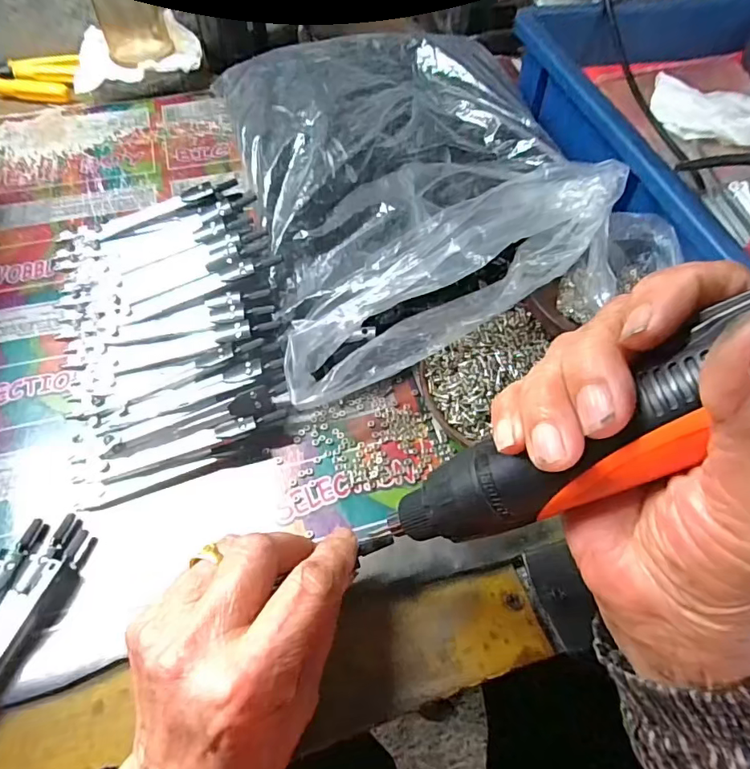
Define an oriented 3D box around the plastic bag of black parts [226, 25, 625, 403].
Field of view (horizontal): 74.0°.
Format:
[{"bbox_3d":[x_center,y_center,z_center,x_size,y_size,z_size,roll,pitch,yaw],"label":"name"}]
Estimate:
[{"bbox_3d":[0.014,-0.149,0.368,0.239,0.075,0.303,-17,60,-14],"label":"plastic bag of black parts"}]

